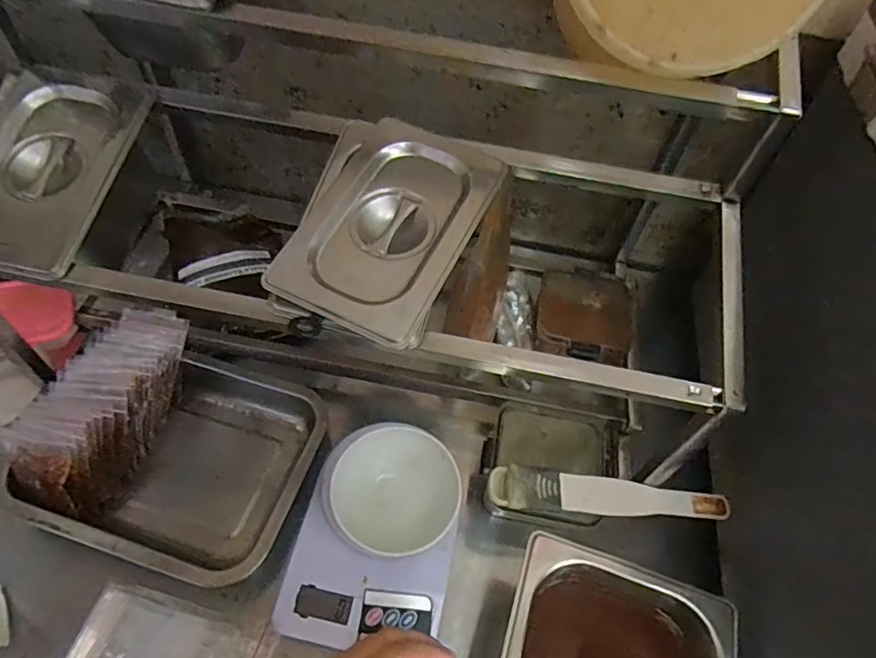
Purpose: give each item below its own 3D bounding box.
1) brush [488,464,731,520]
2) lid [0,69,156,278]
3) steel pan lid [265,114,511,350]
[{"bbox_3d":[0.153,0.150,0.481,0.216,0.016,0.034,10,72,-8],"label":"brush"},{"bbox_3d":[-0.313,-0.128,0.420,0.128,0.027,0.179,13,69,1],"label":"lid"},{"bbox_3d":[-0.033,-0.080,0.401,0.113,0.019,0.174,24,67,8],"label":"steel pan lid"}]

